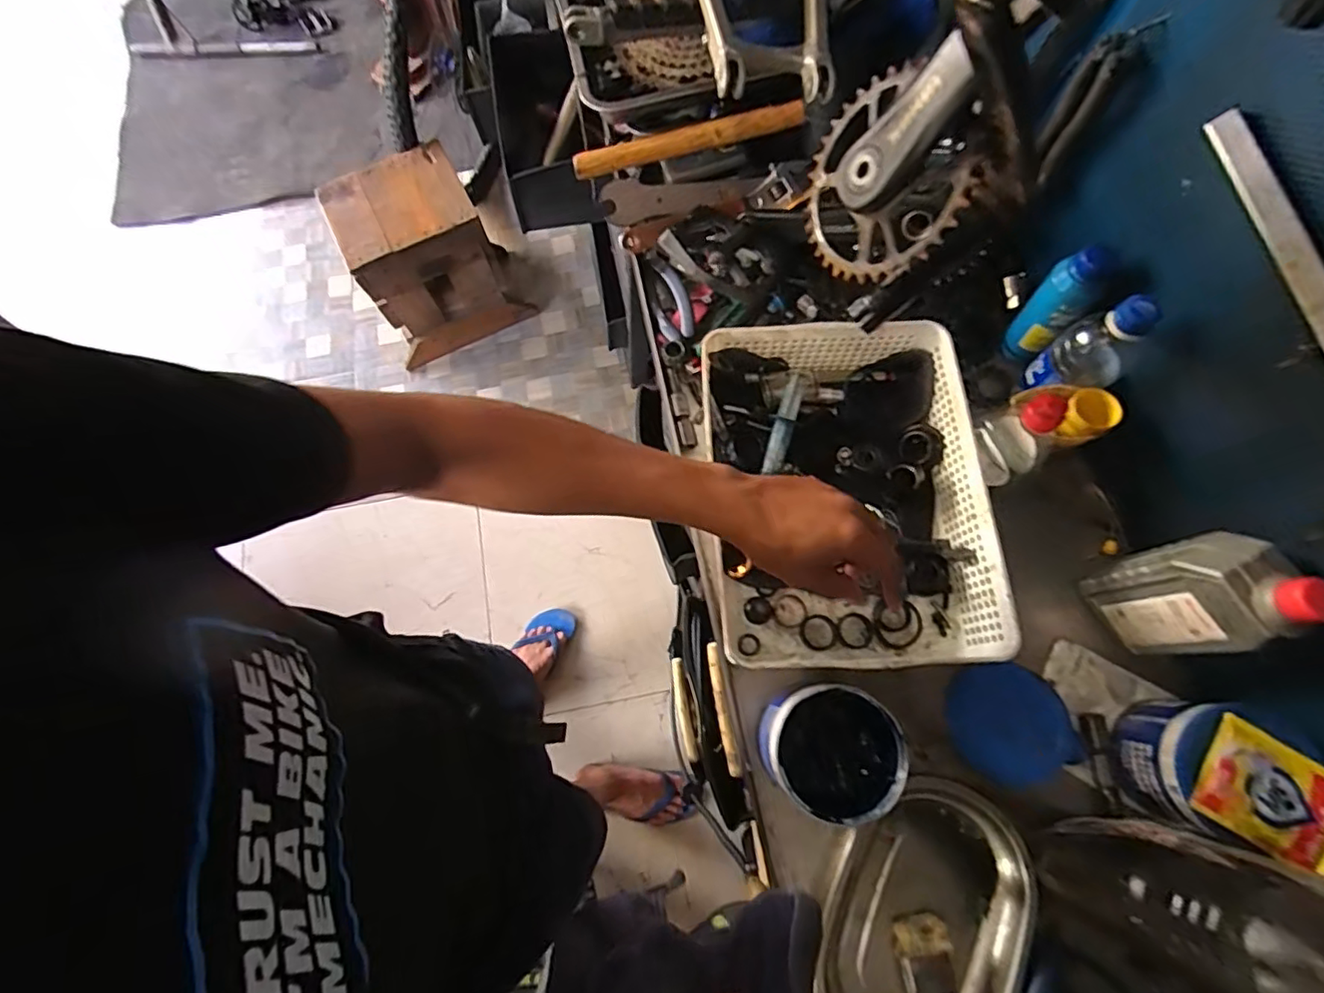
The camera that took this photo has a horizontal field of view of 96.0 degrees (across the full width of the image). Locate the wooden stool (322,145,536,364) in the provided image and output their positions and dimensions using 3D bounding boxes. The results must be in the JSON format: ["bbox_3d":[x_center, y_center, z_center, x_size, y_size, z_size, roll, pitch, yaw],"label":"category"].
[{"bbox_3d":[-0.580,-0.601,1.515,0.339,0.398,0.252,-29,74,-7],"label":"wooden stool"}]

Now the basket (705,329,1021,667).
[{"bbox_3d":[0.175,-0.004,0.582,0.243,0.076,0.327,-4,72,1],"label":"basket"}]

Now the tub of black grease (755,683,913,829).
[{"bbox_3d":[0.141,0.213,0.504,0.103,0.083,0.097,-1,72,2],"label":"tub of black grease"}]

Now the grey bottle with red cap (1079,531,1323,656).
[{"bbox_3d":[0.434,0.082,0.486,0.052,0.175,0.086,-23,73,-5],"label":"grey bottle with red cap"}]

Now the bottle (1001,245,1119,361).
[{"bbox_3d":[0.377,-0.184,0.575,0.036,0.134,0.034,27,75,10],"label":"bottle"}]

